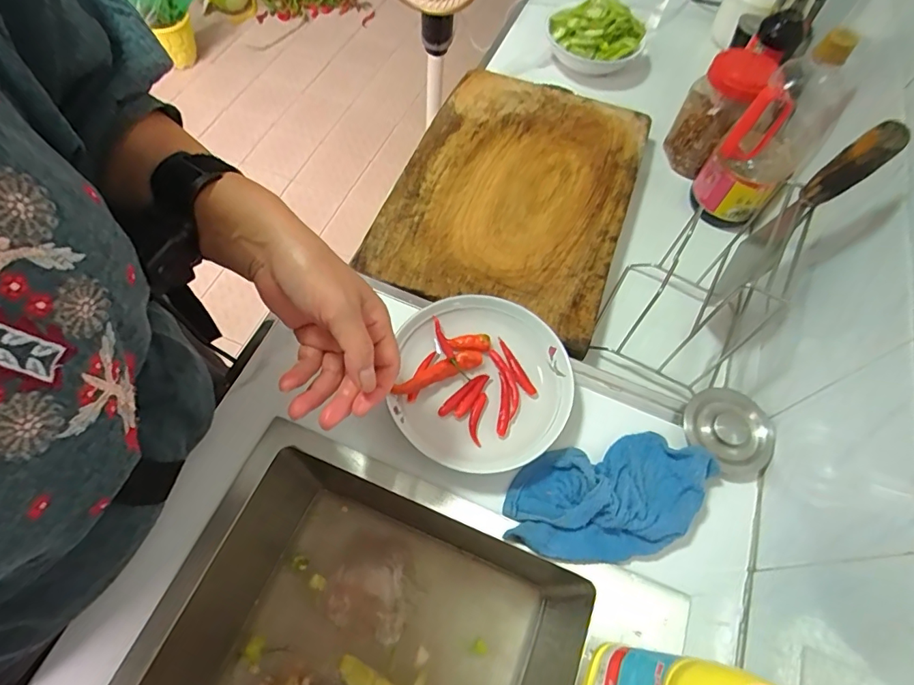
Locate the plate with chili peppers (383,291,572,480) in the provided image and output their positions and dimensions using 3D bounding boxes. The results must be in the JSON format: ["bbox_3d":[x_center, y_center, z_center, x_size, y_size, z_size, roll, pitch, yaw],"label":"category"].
[{"bbox_3d":[0.025,0.038,0.473,0.164,0.027,0.170,2,63,-3],"label":"plate with chili peppers"}]

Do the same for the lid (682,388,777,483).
[{"bbox_3d":[0.262,0.086,0.477,0.075,0.024,0.081,-10,64,21],"label":"lid"}]

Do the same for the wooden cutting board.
[{"bbox_3d":[0.081,-0.213,0.695,0.306,0.029,0.420,19,63,6],"label":"wooden cutting board"}]

